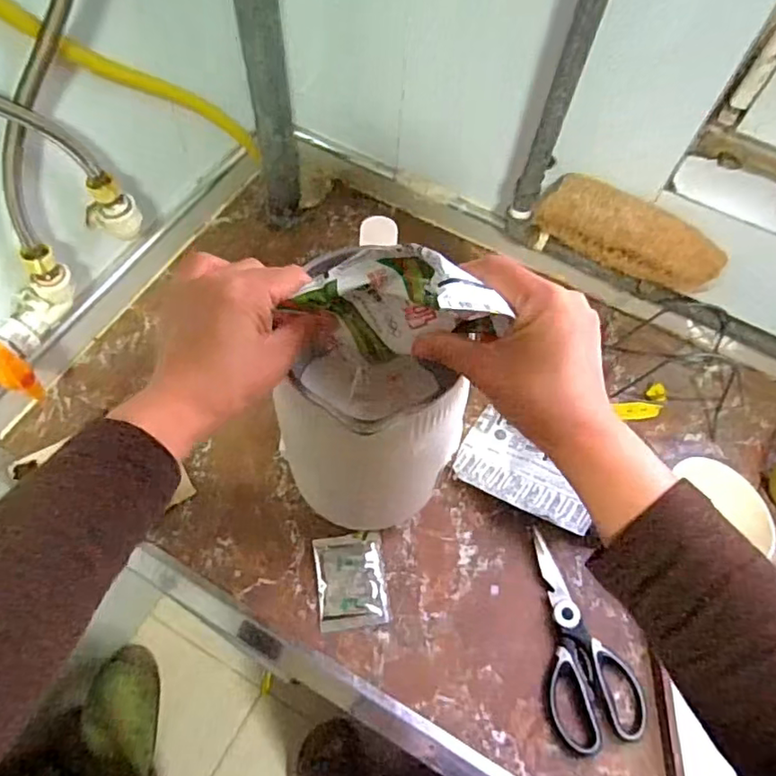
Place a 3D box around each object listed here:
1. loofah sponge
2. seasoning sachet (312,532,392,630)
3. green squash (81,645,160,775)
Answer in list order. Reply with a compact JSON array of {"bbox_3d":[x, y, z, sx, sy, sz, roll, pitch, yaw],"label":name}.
[{"bbox_3d":[0.255,-0.158,0.619,0.201,0.069,0.049,22,65,8],"label":"loofah sponge"},{"bbox_3d":[-0.036,0.188,0.584,0.066,0.004,0.087,-7,64,-6],"label":"seasoning sachet"},{"bbox_3d":[-0.514,0.635,1.149,0.114,0.126,0.251,-8,64,-7],"label":"green squash"}]

